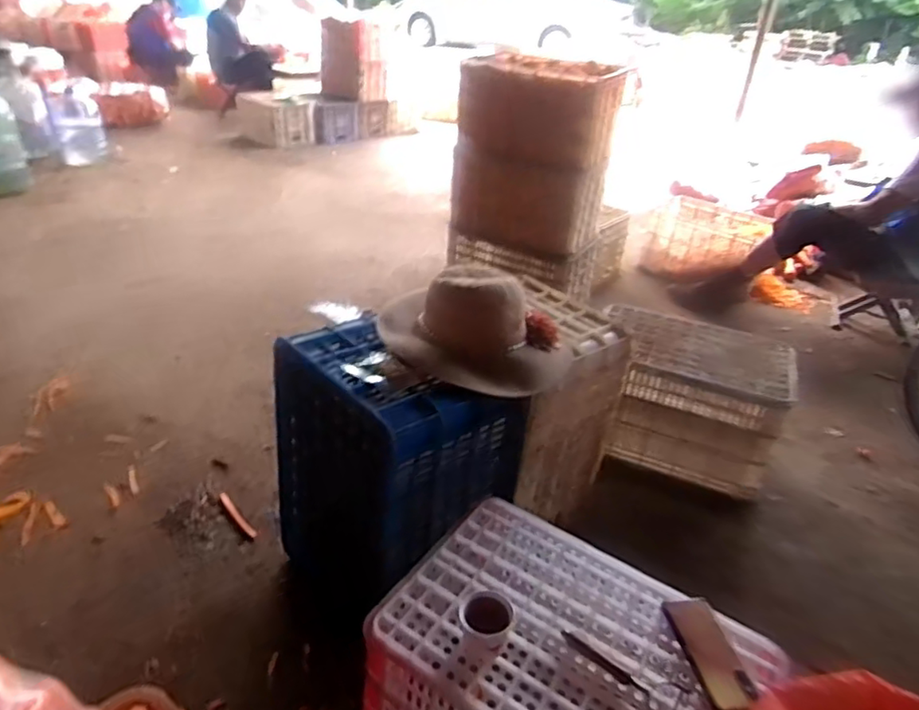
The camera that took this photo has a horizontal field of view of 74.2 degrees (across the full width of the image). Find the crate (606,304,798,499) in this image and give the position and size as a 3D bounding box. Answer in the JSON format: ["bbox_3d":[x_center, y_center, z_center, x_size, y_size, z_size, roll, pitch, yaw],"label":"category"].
[{"bbox_3d":[0.588,0.110,1.596,0.448,0.279,0.365,16,32,17],"label":"crate"}]

